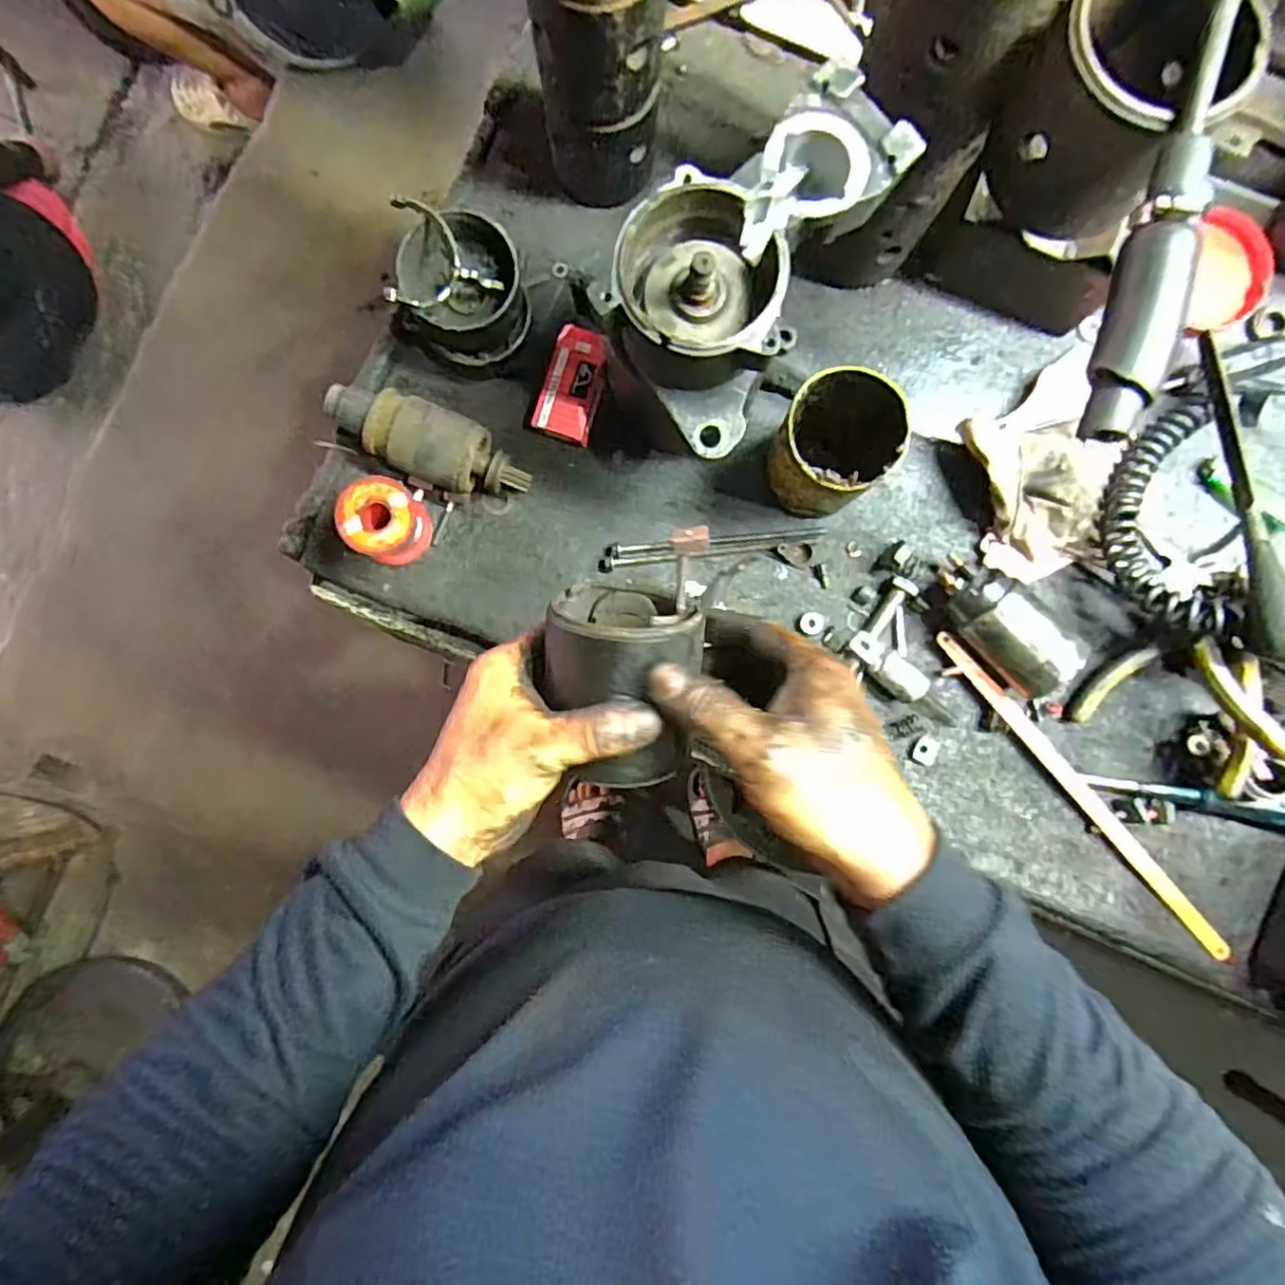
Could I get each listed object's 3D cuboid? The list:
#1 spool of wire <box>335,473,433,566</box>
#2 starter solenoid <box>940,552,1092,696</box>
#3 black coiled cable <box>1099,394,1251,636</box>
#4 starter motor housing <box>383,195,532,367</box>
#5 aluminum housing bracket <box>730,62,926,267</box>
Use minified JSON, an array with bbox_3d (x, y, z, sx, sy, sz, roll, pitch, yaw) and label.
[{"bbox_3d":[-0.184,-0.086,0.492,0.050,0.060,0.055,24,86,1],"label":"spool of wire"},{"bbox_3d":[0.259,-0.013,0.494,0.052,0.052,0.112,-42,88,-3],"label":"starter solenoid"},{"bbox_3d":[0.371,-0.091,0.479,0.073,0.040,0.177,6,73,-1],"label":"black coiled cable"},{"bbox_3d":[-0.129,-0.253,0.481,0.092,0.066,0.088,6,86,-1],"label":"starter motor housing"},{"bbox_3d":[0.093,-0.246,0.366,0.077,0.051,0.064,-41,88,-3],"label":"aluminum housing bracket"}]

